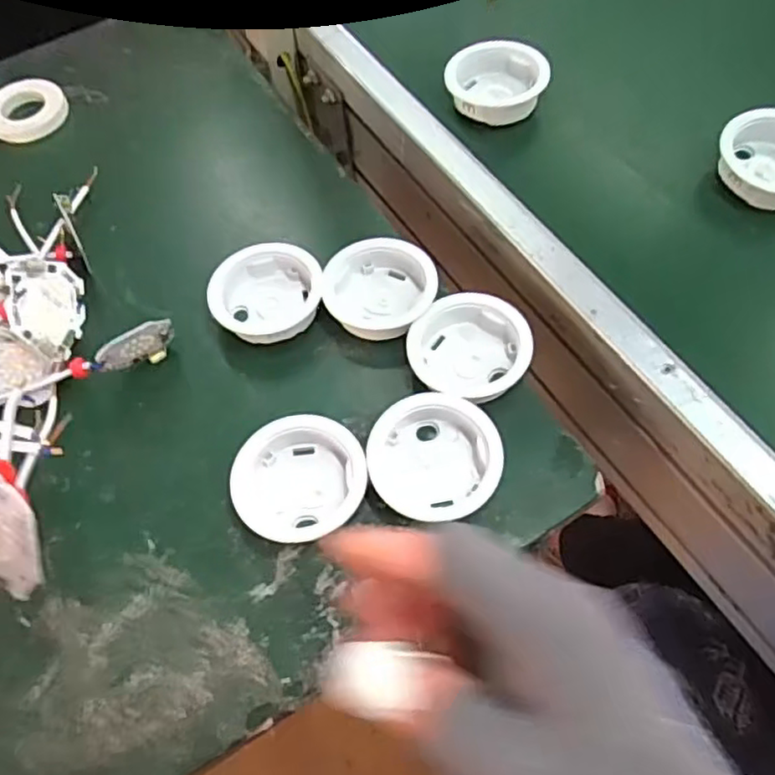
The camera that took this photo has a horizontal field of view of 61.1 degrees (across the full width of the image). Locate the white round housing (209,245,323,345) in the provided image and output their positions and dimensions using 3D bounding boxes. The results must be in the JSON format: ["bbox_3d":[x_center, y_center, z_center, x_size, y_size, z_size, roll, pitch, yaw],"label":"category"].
[{"bbox_3d":[-0.077,-0.060,0.430,0.070,0.025,0.064,-1,62,2],"label":"white round housing"}]

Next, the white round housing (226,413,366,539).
[{"bbox_3d":[-0.048,0.052,0.370,0.072,0.024,0.066,-1,62,2],"label":"white round housing"}]

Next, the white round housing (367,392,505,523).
[{"bbox_3d":[0.026,0.039,0.370,0.071,0.024,0.067,-1,62,2],"label":"white round housing"}]

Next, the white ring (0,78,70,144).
[{"bbox_3d":[-0.299,-0.230,0.541,0.066,0.009,0.066,36,69,19],"label":"white ring"}]

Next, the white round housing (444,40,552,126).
[{"bbox_3d":[0.080,-0.225,0.483,0.070,0.027,0.074,-1,62,2],"label":"white round housing"}]

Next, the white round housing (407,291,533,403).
[{"bbox_3d":[0.050,-0.025,0.402,0.070,0.027,0.060,16,63,11],"label":"white round housing"}]

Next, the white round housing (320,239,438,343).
[{"bbox_3d":[-0.005,-0.062,0.425,0.068,0.030,0.064,-1,62,2],"label":"white round housing"}]

